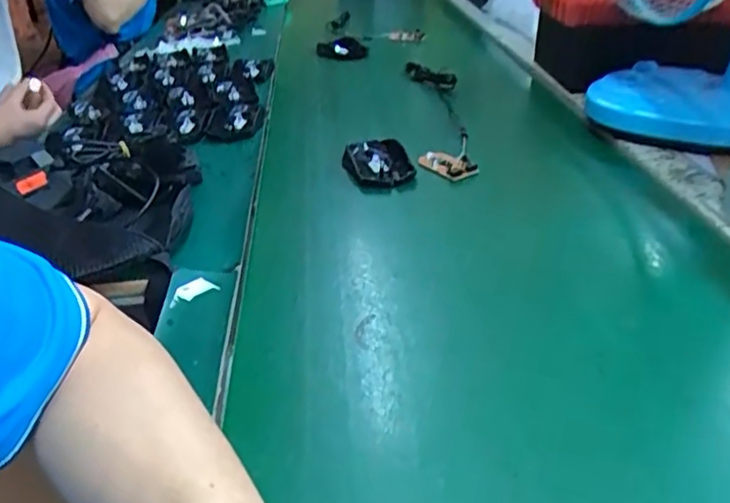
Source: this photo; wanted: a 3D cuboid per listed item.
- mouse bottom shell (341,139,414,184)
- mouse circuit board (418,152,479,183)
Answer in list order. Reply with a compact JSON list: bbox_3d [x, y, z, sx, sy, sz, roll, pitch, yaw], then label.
[{"bbox_3d":[0.010,-0.101,0.688,0.066,0.019,0.107,-8,32,-6],"label":"mouse bottom shell"},{"bbox_3d":[0.092,-0.093,0.673,0.072,0.018,0.026,24,41,37],"label":"mouse circuit board"}]

